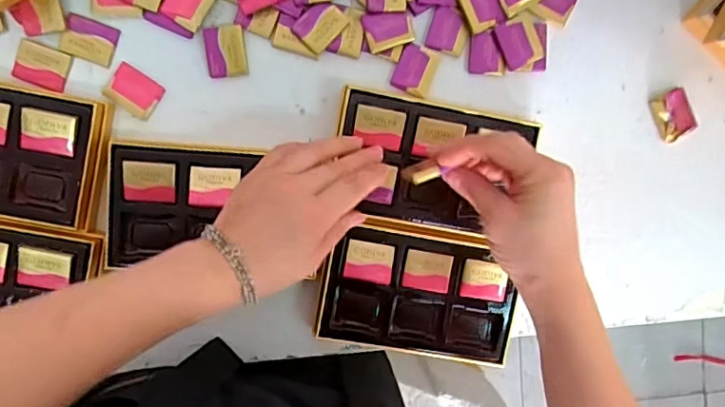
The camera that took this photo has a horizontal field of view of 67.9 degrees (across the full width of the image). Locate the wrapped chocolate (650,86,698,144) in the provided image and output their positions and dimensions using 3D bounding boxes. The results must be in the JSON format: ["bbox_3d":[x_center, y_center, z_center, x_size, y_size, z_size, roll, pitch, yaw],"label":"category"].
[{"bbox_3d":[0.275,-0.078,0.475,0.034,0.009,0.041,-22,99,-1],"label":"wrapped chocolate"}]

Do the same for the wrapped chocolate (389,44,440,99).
[{"bbox_3d":[0.045,-0.113,0.454,0.031,0.004,0.040,22,96,-7],"label":"wrapped chocolate"}]

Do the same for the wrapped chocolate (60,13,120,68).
[{"bbox_3d":[-0.217,-0.130,0.425,0.040,0.007,0.032,20,96,-7],"label":"wrapped chocolate"}]

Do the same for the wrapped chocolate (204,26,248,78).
[{"bbox_3d":[-0.111,-0.124,0.439,0.032,0.010,0.039,-7,99,-3],"label":"wrapped chocolate"}]

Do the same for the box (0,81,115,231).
[{"bbox_3d":[-0.289,-0.044,0.421,0.167,0.033,0.101,10,97,-6],"label":"box"}]

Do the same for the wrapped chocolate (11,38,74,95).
[{"bbox_3d":[-0.255,-0.109,0.429,0.042,0.007,0.032,20,96,-7],"label":"wrapped chocolate"}]

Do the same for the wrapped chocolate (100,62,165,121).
[{"bbox_3d":[-0.185,-0.091,0.437,0.040,0.006,0.032,33,94,-8],"label":"wrapped chocolate"}]

